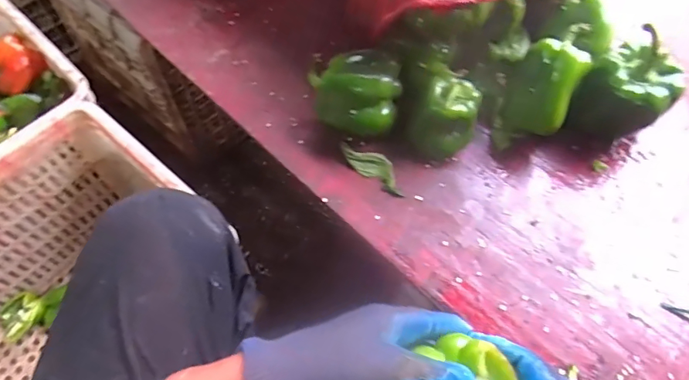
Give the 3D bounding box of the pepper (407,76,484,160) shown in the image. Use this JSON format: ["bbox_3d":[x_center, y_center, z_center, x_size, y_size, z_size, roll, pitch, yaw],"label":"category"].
[{"bbox_3d":[0.111,-0.083,0.518,0.071,0.076,0.077,18,63,11],"label":"pepper"}]

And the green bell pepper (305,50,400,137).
[{"bbox_3d":[0.009,-0.109,0.532,0.104,0.080,0.088,19,62,11],"label":"green bell pepper"}]

